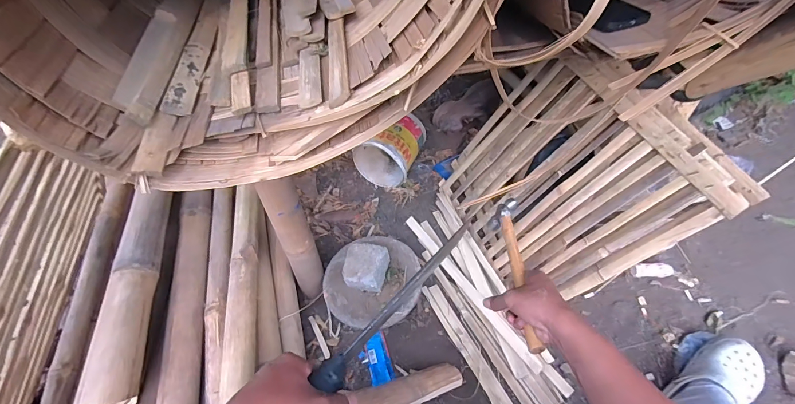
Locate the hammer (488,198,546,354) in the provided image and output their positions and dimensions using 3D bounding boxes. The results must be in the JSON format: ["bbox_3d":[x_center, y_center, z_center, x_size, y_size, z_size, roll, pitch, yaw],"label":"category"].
[{"bbox_3d":[0.184,0.106,0.564,0.034,0.063,0.262,0,43,3],"label":"hammer"}]

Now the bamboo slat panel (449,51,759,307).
[{"bbox_3d":[0.371,-0.055,0.866,0.056,0.523,0.558,6,42,-36],"label":"bamboo slat panel"}]

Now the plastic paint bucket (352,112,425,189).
[{"bbox_3d":[-0.024,-0.170,1.166,0.179,0.194,0.203,19,52,18],"label":"plastic paint bucket"}]

